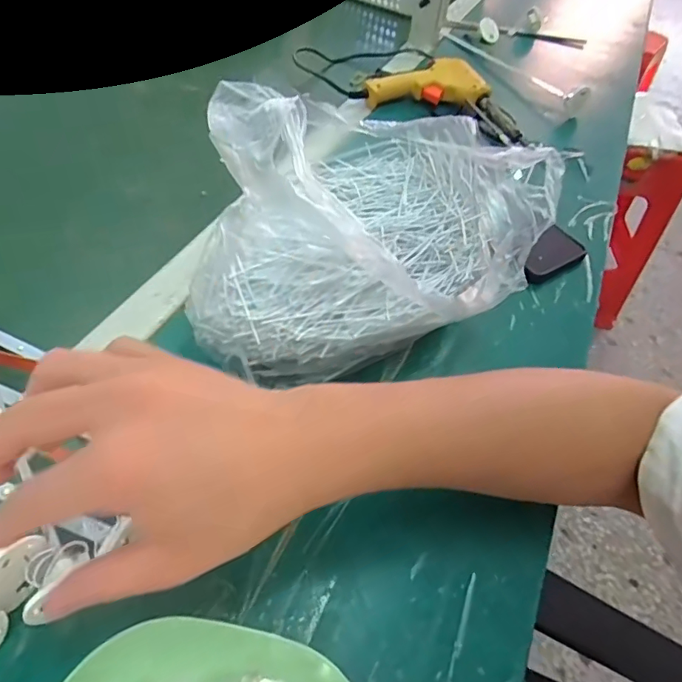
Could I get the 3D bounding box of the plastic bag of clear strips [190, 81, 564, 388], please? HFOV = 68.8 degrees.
[{"bbox_3d":[0.022,-0.081,0.366,0.229,0.140,0.245,24,51,14],"label":"plastic bag of clear strips"}]

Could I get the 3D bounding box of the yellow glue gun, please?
[{"bbox_3d":[0.138,-0.313,0.635,0.201,0.045,0.119,20,50,11],"label":"yellow glue gun"}]

